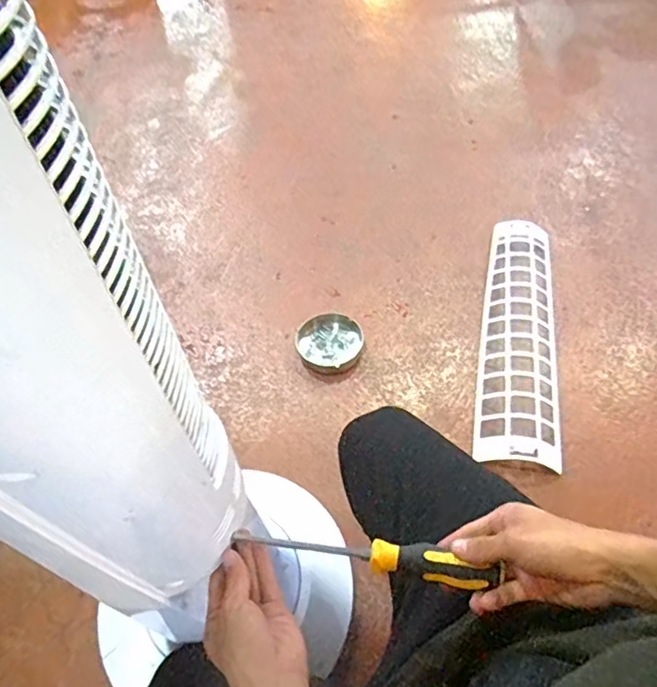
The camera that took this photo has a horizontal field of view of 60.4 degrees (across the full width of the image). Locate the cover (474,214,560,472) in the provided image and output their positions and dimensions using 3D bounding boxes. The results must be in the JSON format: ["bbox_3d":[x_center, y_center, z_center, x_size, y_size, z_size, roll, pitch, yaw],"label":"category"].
[{"bbox_3d":[0.347,-0.026,1.031,0.133,0.037,0.535,8,55,8],"label":"cover"}]

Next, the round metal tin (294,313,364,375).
[{"bbox_3d":[0.002,0.003,1.026,0.116,0.047,0.111,-1,54,2],"label":"round metal tin"}]

